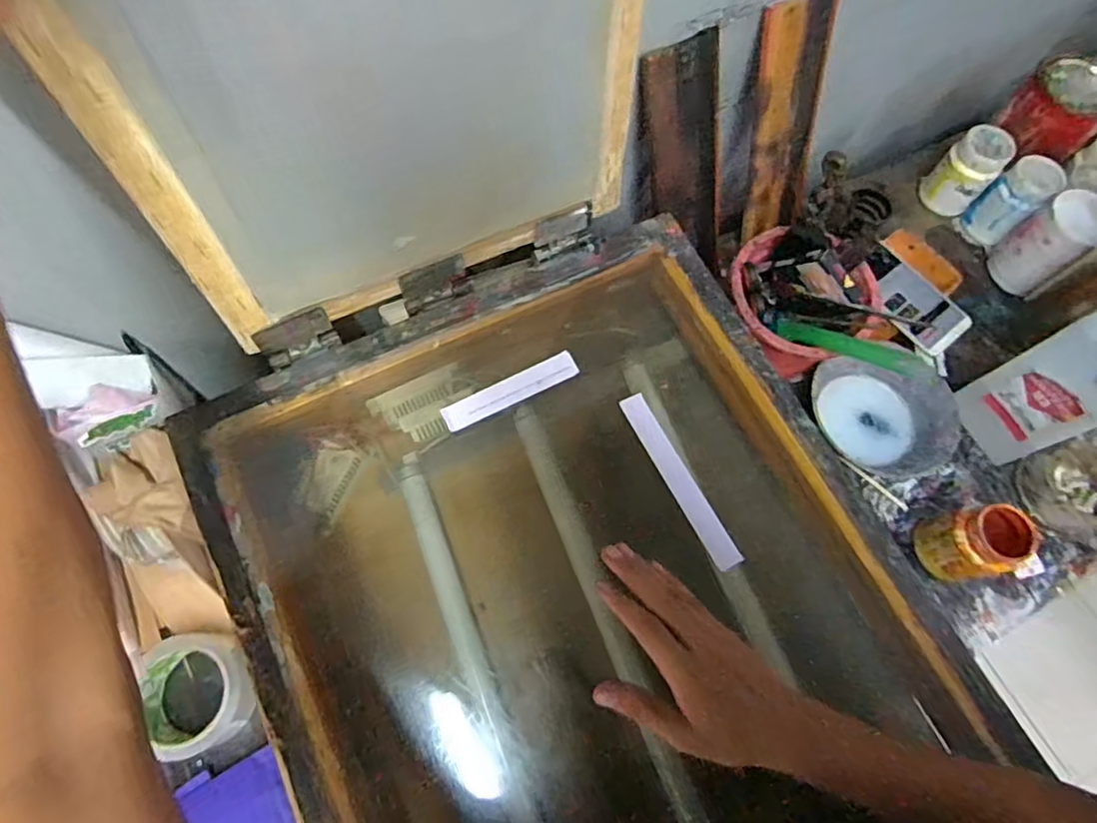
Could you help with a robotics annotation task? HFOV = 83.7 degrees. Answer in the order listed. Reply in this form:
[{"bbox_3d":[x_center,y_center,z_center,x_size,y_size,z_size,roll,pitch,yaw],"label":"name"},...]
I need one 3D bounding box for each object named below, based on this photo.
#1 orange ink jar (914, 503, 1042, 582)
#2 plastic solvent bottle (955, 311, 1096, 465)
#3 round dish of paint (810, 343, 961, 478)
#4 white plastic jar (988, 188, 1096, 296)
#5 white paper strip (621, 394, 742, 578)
[{"bbox_3d":[0.423,0.134,0.613,0.059,0.097,0.066,-11,70,-7],"label":"orange ink jar"},{"bbox_3d":[0.517,-0.019,0.623,0.042,0.211,0.098,-25,72,-12],"label":"plastic solvent bottle"},{"bbox_3d":[0.368,0.005,0.687,0.148,0.054,0.146,1,69,-2],"label":"round dish of paint"},{"bbox_3d":[0.623,-0.205,0.770,0.079,0.124,0.076,-35,75,-15],"label":"white plastic jar"},{"bbox_3d":[0.110,0.057,0.520,0.021,0.004,0.163,-30,71,3],"label":"white paper strip"}]

